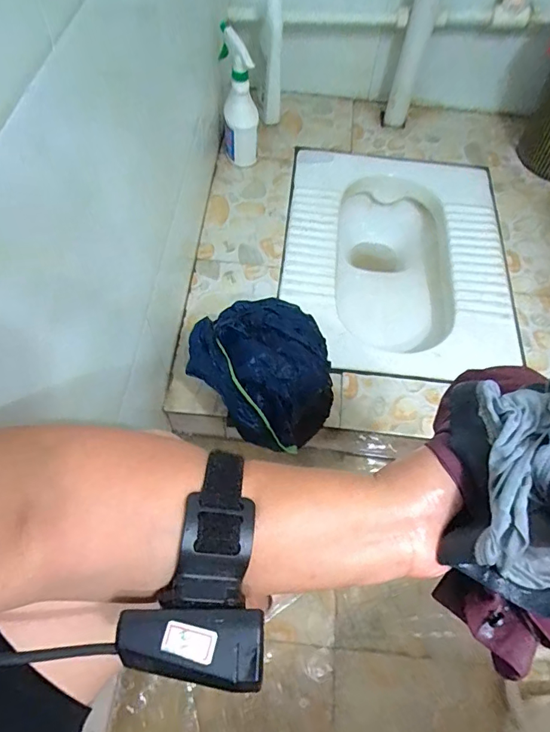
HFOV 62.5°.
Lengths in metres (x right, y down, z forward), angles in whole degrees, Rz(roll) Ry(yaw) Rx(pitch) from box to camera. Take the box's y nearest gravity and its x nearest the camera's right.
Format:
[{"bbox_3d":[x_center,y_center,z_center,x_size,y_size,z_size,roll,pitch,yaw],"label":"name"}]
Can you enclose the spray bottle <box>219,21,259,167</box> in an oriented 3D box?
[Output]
[{"bbox_3d":[-0.067,-0.501,0.862,0.062,0.228,0.097,-4,62,-5],"label":"spray bottle"}]

